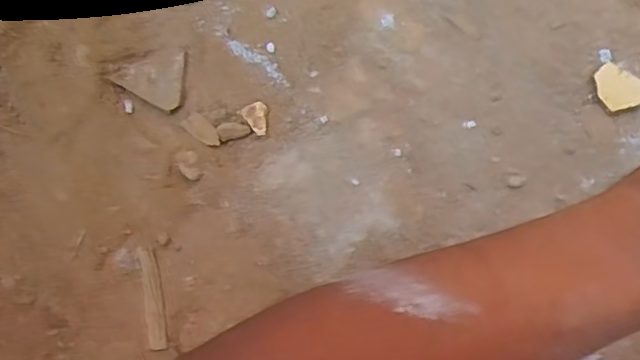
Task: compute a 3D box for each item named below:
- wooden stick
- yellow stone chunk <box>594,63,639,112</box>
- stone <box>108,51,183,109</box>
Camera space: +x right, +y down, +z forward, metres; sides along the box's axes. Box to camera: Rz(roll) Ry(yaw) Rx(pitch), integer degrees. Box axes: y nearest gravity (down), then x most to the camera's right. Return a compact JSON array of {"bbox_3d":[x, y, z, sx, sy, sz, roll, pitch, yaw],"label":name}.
[{"bbox_3d":[-0.107,0.077,0.377,0.012,0.004,0.065,-7,84,-1],"label":"wooden stick"},{"bbox_3d":[0.196,-0.062,0.382,0.031,0.010,0.031,0,84,0],"label":"yellow stone chunk"},{"bbox_3d":[-0.114,-0.068,0.387,0.046,0.004,0.037,8,84,1],"label":"stone"}]

